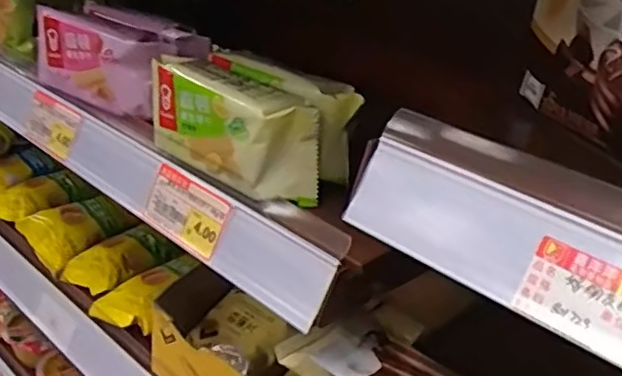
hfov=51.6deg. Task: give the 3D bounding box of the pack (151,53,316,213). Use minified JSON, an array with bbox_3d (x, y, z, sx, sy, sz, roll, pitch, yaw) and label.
[{"bbox_3d":[-0.050,-0.040,0.401,0.124,0.055,0.041,27,34,35],"label":"pack"}]

